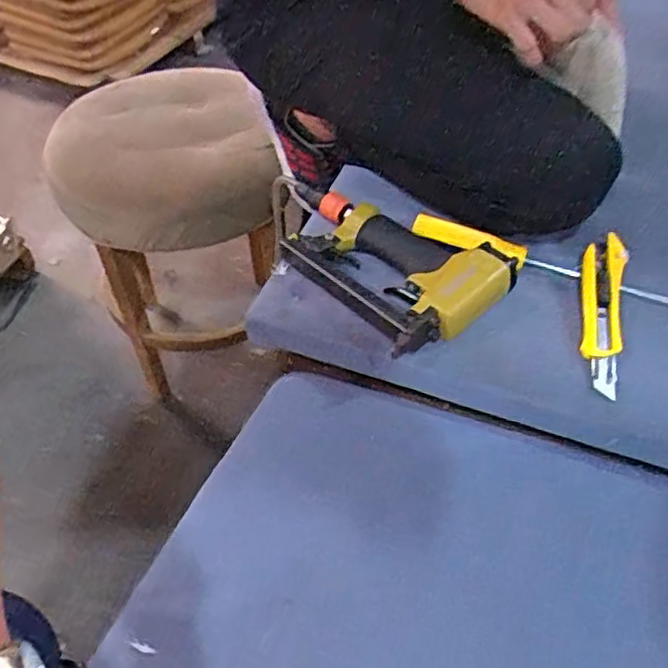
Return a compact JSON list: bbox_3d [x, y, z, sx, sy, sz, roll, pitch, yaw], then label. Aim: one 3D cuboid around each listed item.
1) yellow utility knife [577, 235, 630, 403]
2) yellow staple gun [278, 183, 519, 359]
[{"bbox_3d":[0.236,-0.018,0.578,0.037,0.026,0.153,8,66,8],"label":"yellow utility knife"},{"bbox_3d":[0.042,-0.089,0.641,0.139,0.045,0.253,-32,56,-24],"label":"yellow staple gun"}]

